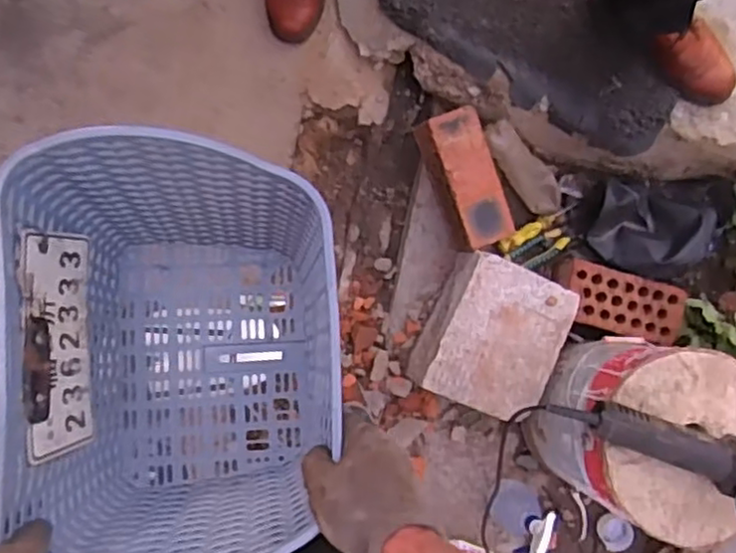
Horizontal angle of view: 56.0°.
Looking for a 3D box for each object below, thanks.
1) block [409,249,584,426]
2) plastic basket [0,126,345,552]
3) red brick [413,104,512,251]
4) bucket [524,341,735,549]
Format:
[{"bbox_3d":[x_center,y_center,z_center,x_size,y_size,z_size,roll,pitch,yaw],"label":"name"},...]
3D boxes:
[{"bbox_3d":[0.215,0.107,1.208,0.208,0.146,0.255,21,88,-9],"label":"block"},{"bbox_3d":[-0.170,0.059,0.614,0.223,0.263,0.334,-2,93,-7],"label":"plastic basket"},{"bbox_3d":[0.170,-0.169,1.213,0.094,0.116,0.229,-19,94,-8],"label":"red brick"},{"bbox_3d":[0.454,0.243,1.115,0.291,0.276,0.272,0,91,-9],"label":"bucket"}]

